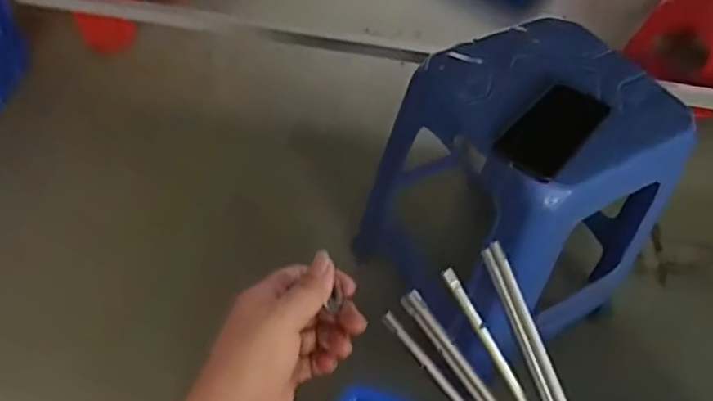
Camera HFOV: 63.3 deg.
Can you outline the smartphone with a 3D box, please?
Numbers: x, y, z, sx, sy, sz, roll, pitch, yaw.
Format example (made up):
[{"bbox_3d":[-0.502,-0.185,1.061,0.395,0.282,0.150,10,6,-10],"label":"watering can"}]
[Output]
[{"bbox_3d":[0.229,-0.084,0.670,0.075,0.013,0.146,35,64,22],"label":"smartphone"}]

